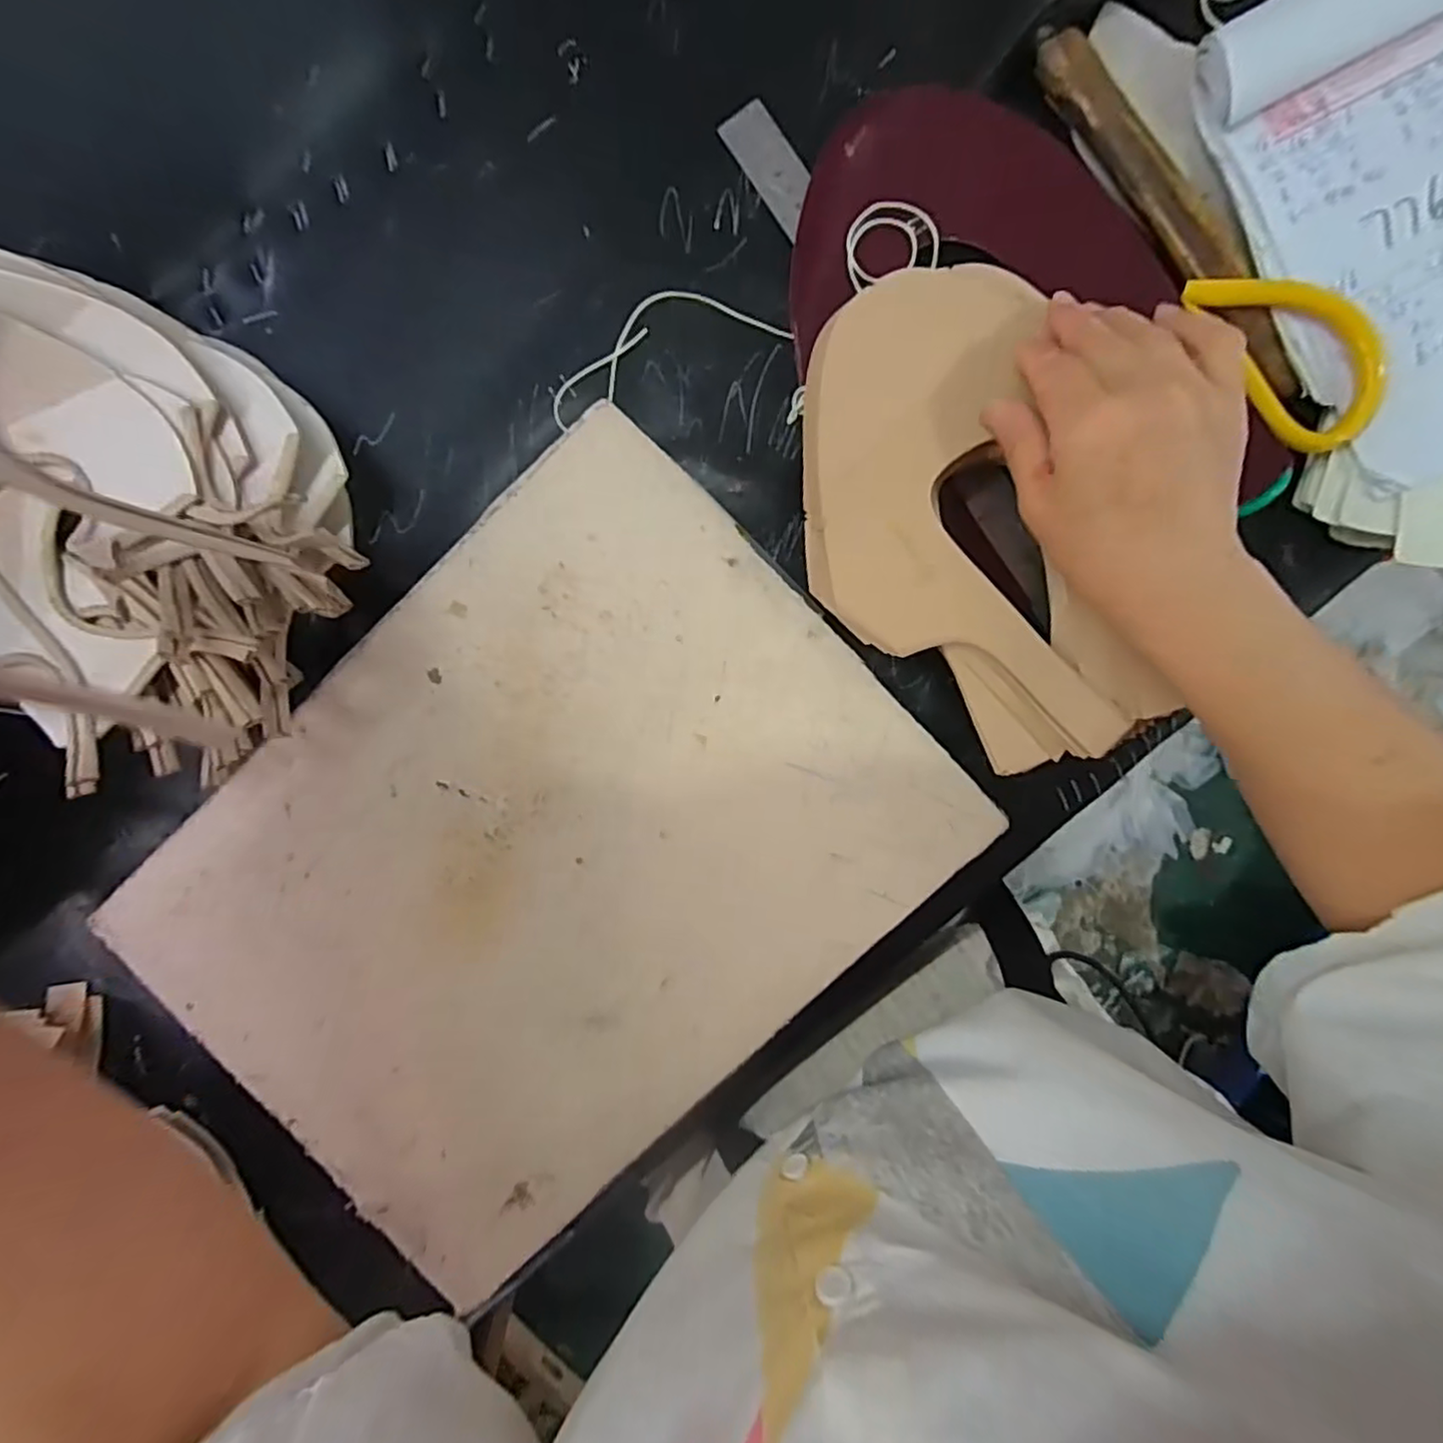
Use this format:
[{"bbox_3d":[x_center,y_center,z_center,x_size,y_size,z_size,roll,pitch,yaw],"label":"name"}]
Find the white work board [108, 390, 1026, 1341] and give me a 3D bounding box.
[{"bbox_3d":[-0.093,0.080,0.337,0.388,0.024,0.297,-44,86,2],"label":"white work board"}]

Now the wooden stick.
[{"bbox_3d":[0.220,-0.247,0.310,0.022,0.008,0.211,-34,93,2],"label":"wooden stick"}]

